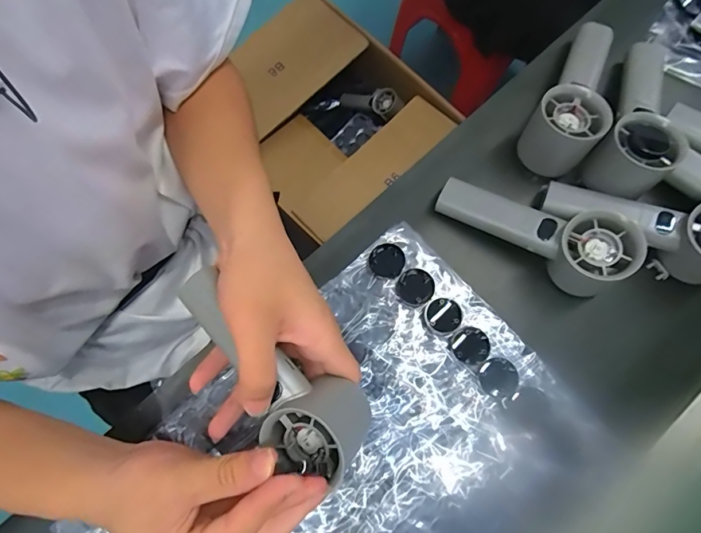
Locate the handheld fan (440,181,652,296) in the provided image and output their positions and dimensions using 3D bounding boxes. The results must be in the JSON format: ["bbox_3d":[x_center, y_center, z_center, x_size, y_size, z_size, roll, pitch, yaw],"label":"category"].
[{"bbox_3d":[0.151,-0.031,0.355,0.155,0.049,0.055,28,79,21],"label":"handheld fan"}]

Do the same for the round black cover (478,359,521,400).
[{"bbox_3d":[0.116,0.088,0.329,0.030,0.009,0.029,0,78,0],"label":"round black cover"}]

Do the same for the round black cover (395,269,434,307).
[{"bbox_3d":[0.054,0.017,0.350,0.030,0.008,0.030,0,78,0],"label":"round black cover"}]

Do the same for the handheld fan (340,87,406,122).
[{"bbox_3d":[0.044,-0.374,0.955,0.162,0.050,0.053,27,77,41],"label":"handheld fan"}]

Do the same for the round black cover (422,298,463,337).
[{"bbox_3d":[0.075,0.040,0.342,0.029,0.007,0.029,0,78,0],"label":"round black cover"}]

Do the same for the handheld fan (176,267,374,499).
[{"bbox_3d":[-0.057,0.066,0.270,0.158,0.051,0.059,42,81,10],"label":"handheld fan"}]

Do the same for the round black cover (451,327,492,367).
[{"bbox_3d":[0.096,0.064,0.337,0.029,0.008,0.027,0,78,0],"label":"round black cover"}]

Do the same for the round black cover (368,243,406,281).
[{"bbox_3d":[0.031,-0.004,0.361,0.029,0.011,0.030,0,78,0],"label":"round black cover"}]

